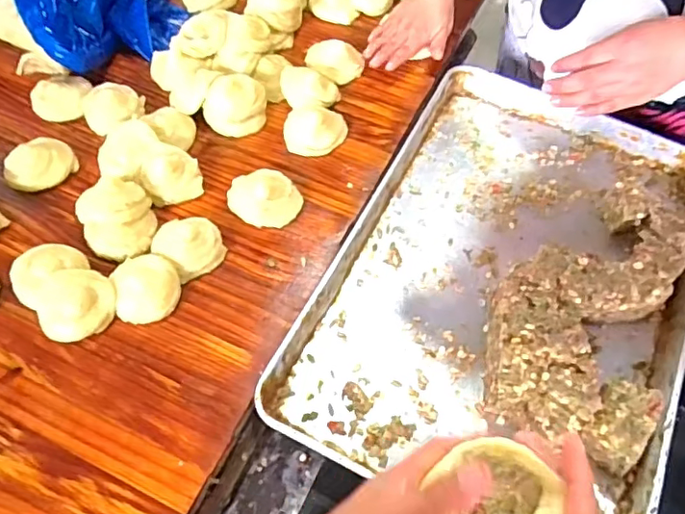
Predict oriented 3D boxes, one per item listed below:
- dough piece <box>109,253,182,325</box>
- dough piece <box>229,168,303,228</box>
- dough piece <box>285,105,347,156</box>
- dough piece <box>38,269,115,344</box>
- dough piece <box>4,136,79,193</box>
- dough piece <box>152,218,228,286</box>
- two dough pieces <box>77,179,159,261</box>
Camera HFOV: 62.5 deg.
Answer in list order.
[{"bbox_3d":[-0.221,0.029,0.634,0.070,0.041,0.084,-18,62,-13],"label":"dough piece"},{"bbox_3d":[-0.098,-0.077,0.715,0.080,0.025,0.086,1,60,-2],"label":"dough piece"},{"bbox_3d":[-0.037,-0.176,0.770,0.084,0.030,0.077,3,60,-1],"label":"dough piece"},{"bbox_3d":[-0.293,0.052,0.621,0.077,0.039,0.082,20,61,9],"label":"dough piece"},{"bbox_3d":[-0.392,-0.118,0.733,0.086,0.033,0.072,-36,68,-21],"label":"dough piece"},{"bbox_3d":[-0.181,-0.018,0.669,0.070,0.035,0.076,1,60,-2],"label":"dough piece"},{"bbox_3d":[-0.268,-0.048,0.672,0.085,0.040,0.095,-27,65,-17],"label":"two dough pieces"}]

